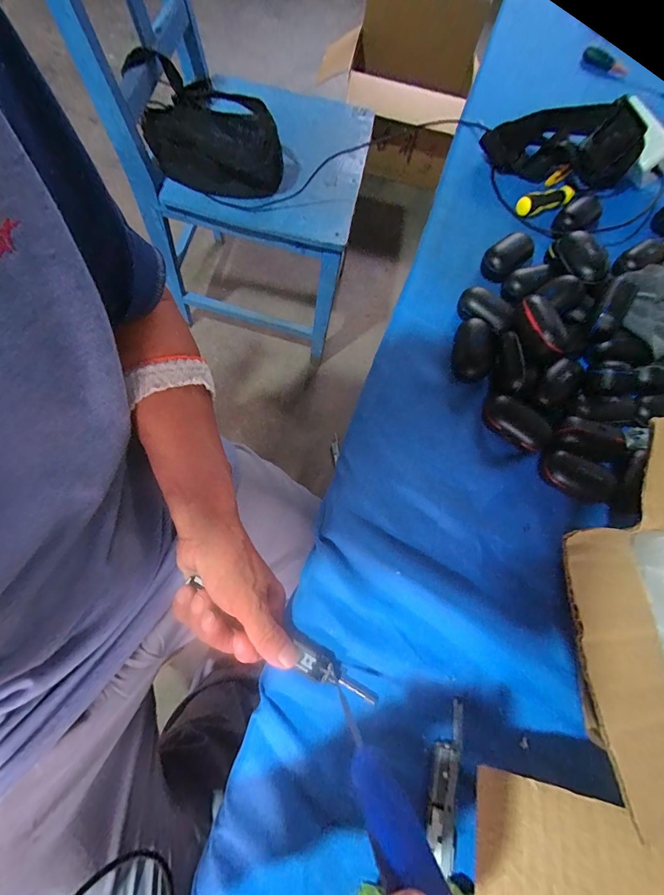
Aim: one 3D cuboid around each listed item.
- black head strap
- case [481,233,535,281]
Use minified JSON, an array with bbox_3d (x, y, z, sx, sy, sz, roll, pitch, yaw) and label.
[{"bbox_3d":[0.309,-0.426,0.496,0.181,0.051,0.120,11,70,5],"label":"black head strap"},{"bbox_3d":[0.208,-0.226,0.429,0.058,0.029,0.034,-30,78,-15],"label":"case"}]

